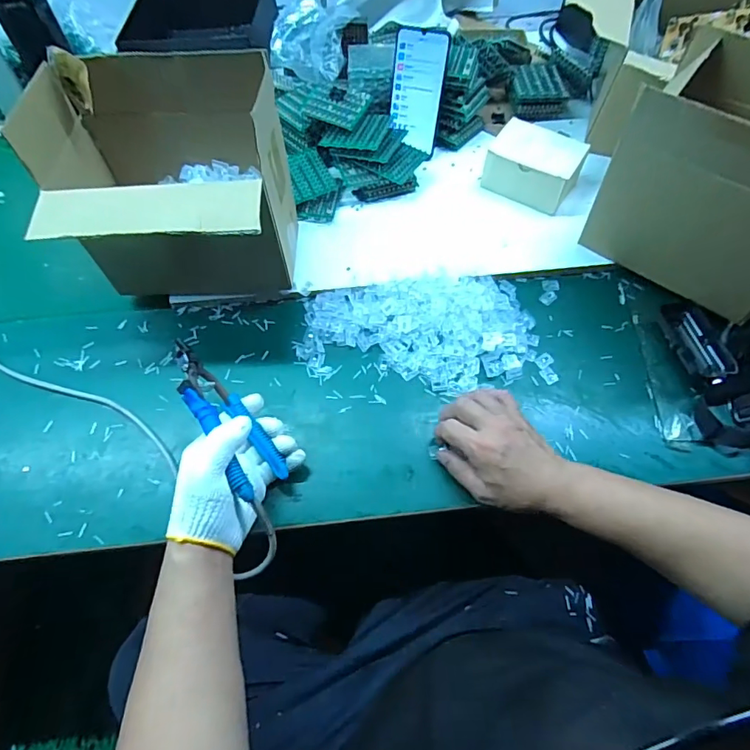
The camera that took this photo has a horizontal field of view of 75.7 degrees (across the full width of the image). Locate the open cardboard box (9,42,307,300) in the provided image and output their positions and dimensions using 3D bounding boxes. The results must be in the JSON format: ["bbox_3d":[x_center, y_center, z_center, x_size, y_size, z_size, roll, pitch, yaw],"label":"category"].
[{"bbox_3d":[-0.220,-0.199,0.562,0.232,0.235,0.212,-1,61,0],"label":"open cardboard box"}]

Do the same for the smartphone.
[{"bbox_3d":[0.060,-0.412,0.705,0.076,0.151,0.011,14,37,8],"label":"smartphone"}]

